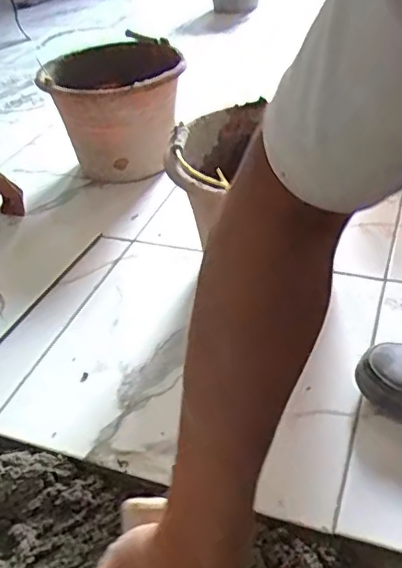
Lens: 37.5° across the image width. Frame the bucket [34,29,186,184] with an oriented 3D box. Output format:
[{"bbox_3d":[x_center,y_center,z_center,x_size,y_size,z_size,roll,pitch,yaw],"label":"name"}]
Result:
[{"bbox_3d":[-0.153,-0.325,1.118,0.231,0.203,0.274,-10,38,-4],"label":"bucket"}]

